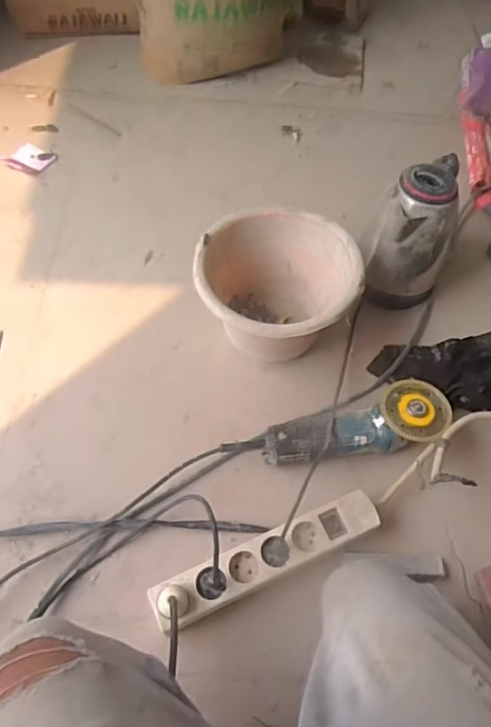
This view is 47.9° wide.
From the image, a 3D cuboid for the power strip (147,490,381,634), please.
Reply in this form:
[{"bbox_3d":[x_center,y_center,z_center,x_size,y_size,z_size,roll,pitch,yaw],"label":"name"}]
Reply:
[{"bbox_3d":[0.030,0.245,0.706,0.304,0.053,0.057,-20,60,-17],"label":"power strip"}]

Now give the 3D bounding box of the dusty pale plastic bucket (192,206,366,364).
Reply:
[{"bbox_3d":[0.046,-0.113,0.890,0.242,0.154,0.237,2,57,-3],"label":"dusty pale plastic bucket"}]

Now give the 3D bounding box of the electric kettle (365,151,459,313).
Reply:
[{"bbox_3d":[0.287,-0.215,0.948,0.135,0.236,0.130,23,58,10],"label":"electric kettle"}]

